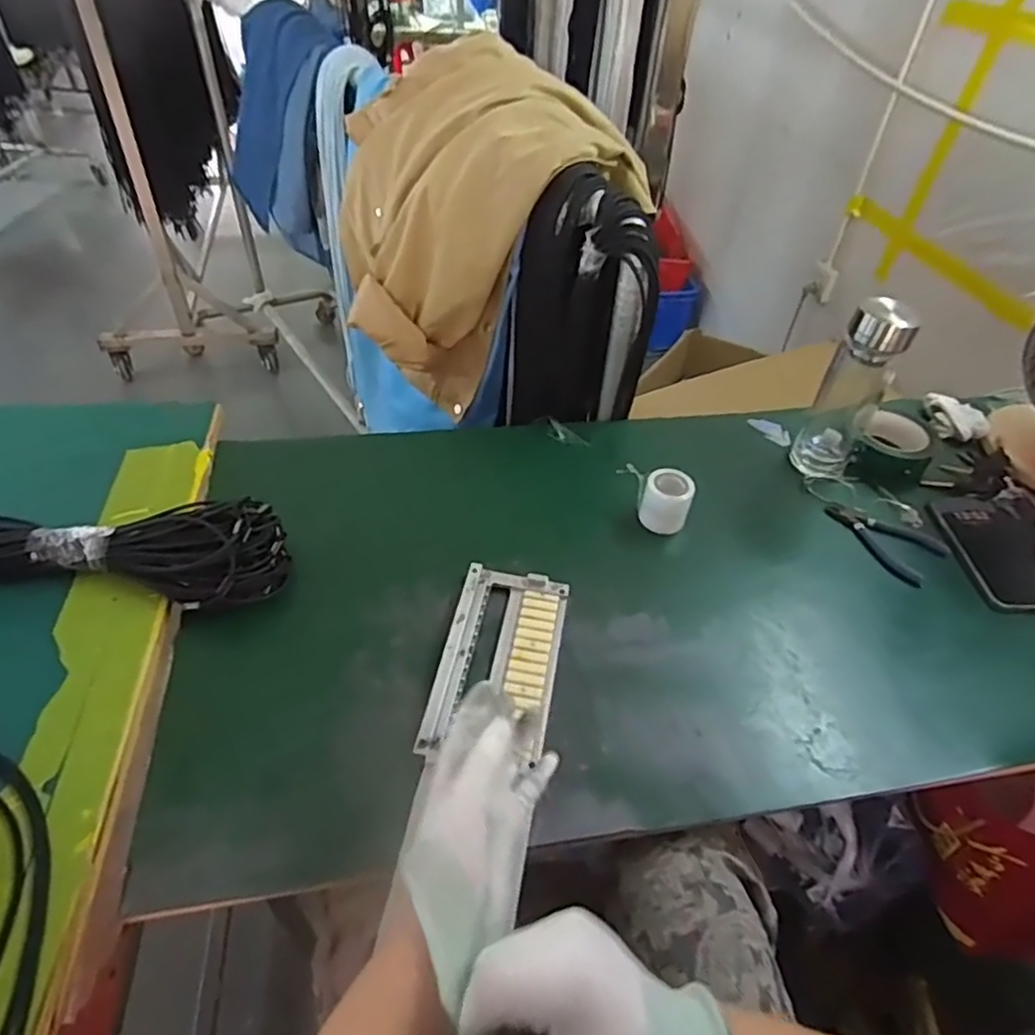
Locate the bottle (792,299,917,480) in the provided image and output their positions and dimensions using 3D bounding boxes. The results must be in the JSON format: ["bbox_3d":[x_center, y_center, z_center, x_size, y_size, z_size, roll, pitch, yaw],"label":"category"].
[{"bbox_3d":[0.385,-0.146,0.770,0.066,0.216,0.061,26,48,20],"label":"bottle"}]

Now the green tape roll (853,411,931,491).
[{"bbox_3d":[0.464,-0.087,0.829,0.091,0.059,0.090,3,44,-3],"label":"green tape roll"}]

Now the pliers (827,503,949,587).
[{"bbox_3d":[0.411,0.019,0.759,0.079,0.008,0.124,-32,55,-32],"label":"pliers"}]

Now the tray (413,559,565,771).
[{"bbox_3d":[-0.015,0.125,0.595,0.099,0.016,0.193,10,45,5],"label":"tray"}]

